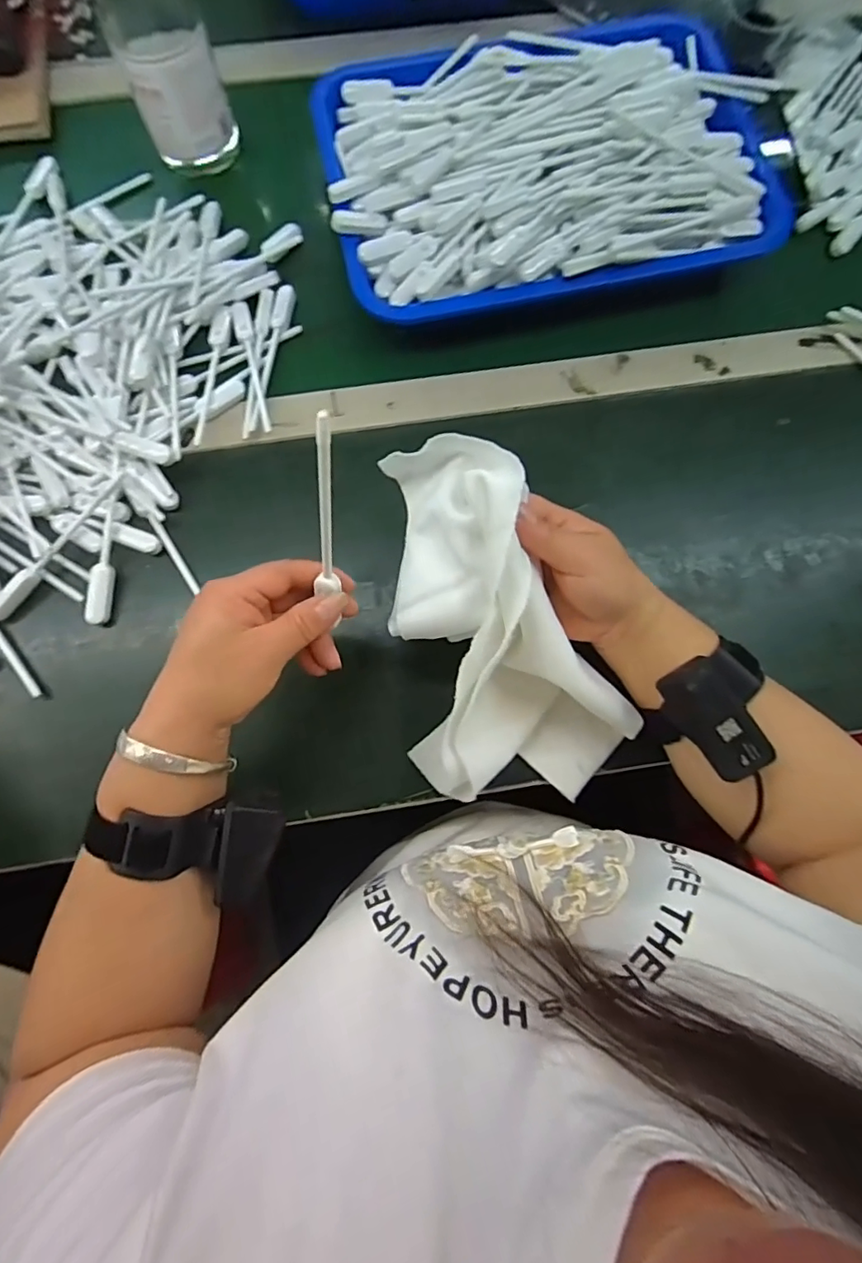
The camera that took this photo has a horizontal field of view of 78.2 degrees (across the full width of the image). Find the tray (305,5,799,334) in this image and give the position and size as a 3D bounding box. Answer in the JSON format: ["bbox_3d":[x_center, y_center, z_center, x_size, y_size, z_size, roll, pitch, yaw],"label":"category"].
[{"bbox_3d":[0.097,-0.401,0.452,0.368,0.059,0.282,-10,79,-3],"label":"tray"}]

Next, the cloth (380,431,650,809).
[{"bbox_3d":[0.034,0.003,0.344,0.131,0.089,0.245,-24,103,-6],"label":"cloth"}]

